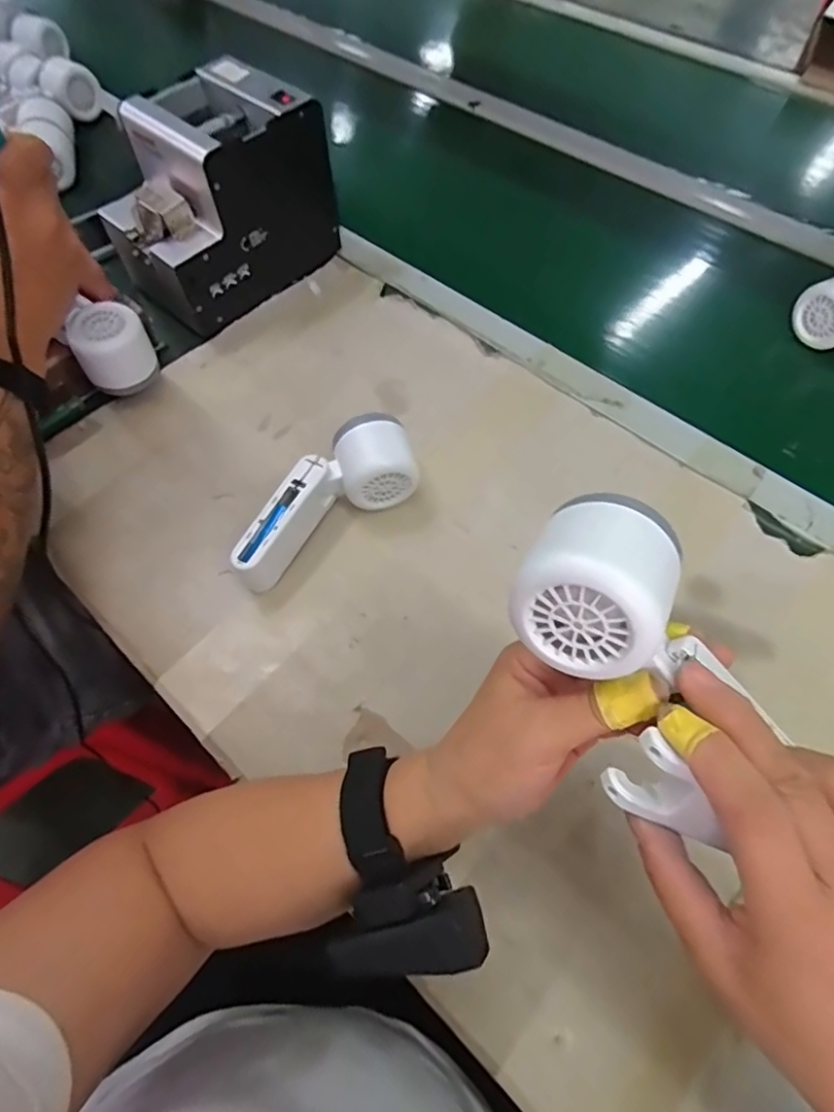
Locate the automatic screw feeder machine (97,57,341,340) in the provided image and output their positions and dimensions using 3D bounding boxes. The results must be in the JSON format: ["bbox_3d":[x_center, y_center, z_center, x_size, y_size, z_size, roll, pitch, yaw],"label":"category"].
[{"bbox_3d":[-0.190,-0.341,0.570,0.191,0.148,0.133,-38,66,-18],"label":"automatic screw feeder machine"}]

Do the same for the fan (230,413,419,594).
[{"bbox_3d":[-0.073,-0.043,0.452,0.157,0.055,0.055,-32,65,-18],"label":"fan"}]

